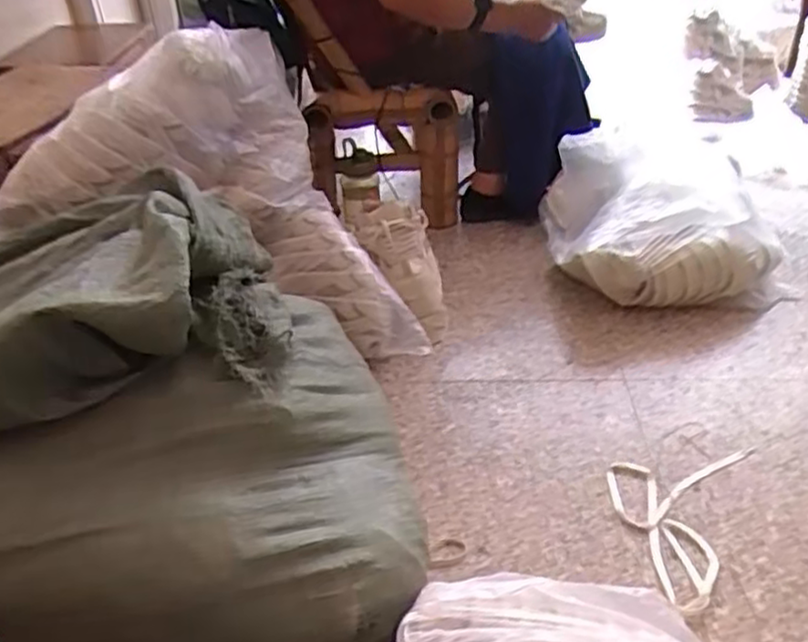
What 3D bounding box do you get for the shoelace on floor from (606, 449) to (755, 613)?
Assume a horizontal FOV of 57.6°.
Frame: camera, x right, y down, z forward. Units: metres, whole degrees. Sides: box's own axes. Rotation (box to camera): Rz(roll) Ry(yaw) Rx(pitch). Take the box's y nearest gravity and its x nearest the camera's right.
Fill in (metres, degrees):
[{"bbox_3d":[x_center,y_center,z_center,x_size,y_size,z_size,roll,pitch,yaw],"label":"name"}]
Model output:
[{"bbox_3d":[0.371,0.256,1.040,0.172,0.009,0.315,21,41,24],"label":"shoelace on floor"}]

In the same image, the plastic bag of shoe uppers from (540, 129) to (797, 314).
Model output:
[{"bbox_3d":[0.529,-0.209,1.513,0.464,0.235,0.391,-5,36,-2],"label":"plastic bag of shoe uppers"}]

